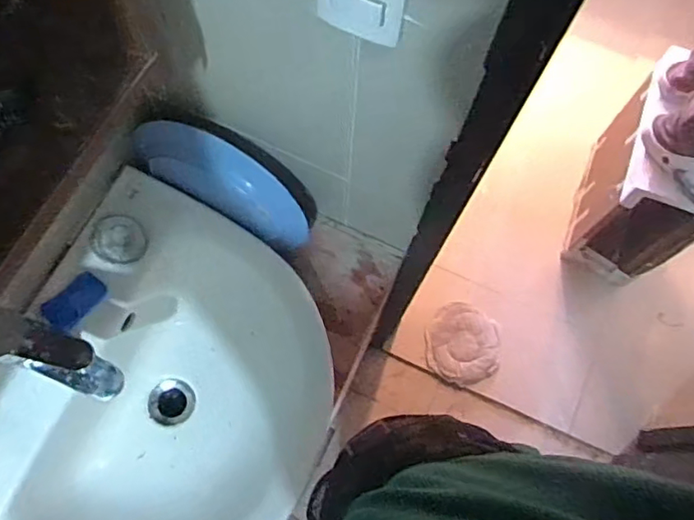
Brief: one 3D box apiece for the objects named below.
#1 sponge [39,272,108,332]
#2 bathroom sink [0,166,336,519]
[{"bbox_3d":[-0.327,0.048,0.691,0.039,0.027,0.071,35,74,9],"label":"sponge"},{"bbox_3d":[-0.220,0.181,0.722,0.370,0.154,0.466,24,73,6],"label":"bathroom sink"}]

